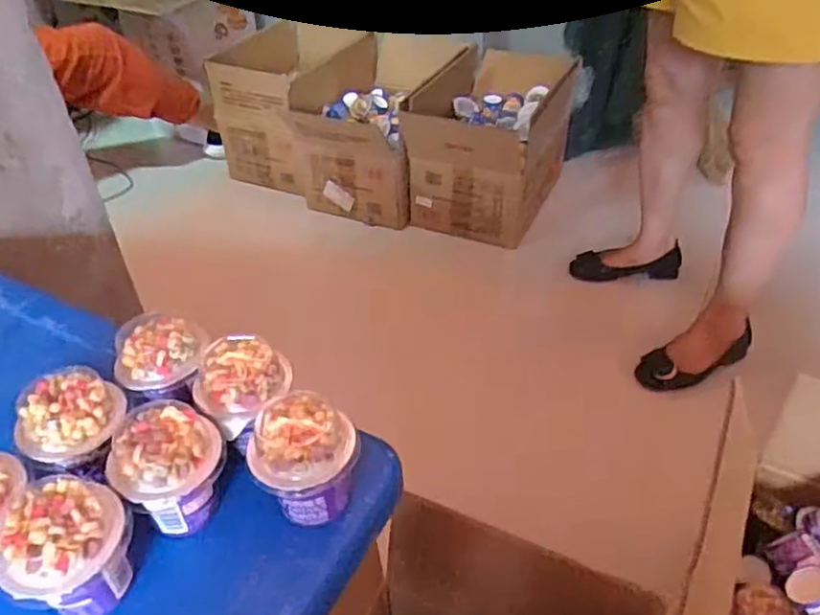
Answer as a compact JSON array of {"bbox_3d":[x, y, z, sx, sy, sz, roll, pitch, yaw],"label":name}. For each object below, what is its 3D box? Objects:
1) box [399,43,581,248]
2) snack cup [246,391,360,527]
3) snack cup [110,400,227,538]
[{"bbox_3d":[0.196,-0.406,1.581,0.324,0.275,0.448,17,45,21],"label":"box"},{"bbox_3d":[-0.068,0.099,0.427,0.067,0.068,0.059,-7,41,-4],"label":"snack cup"},{"bbox_3d":[-0.154,0.105,0.421,0.063,0.069,0.058,-2,41,1],"label":"snack cup"}]

